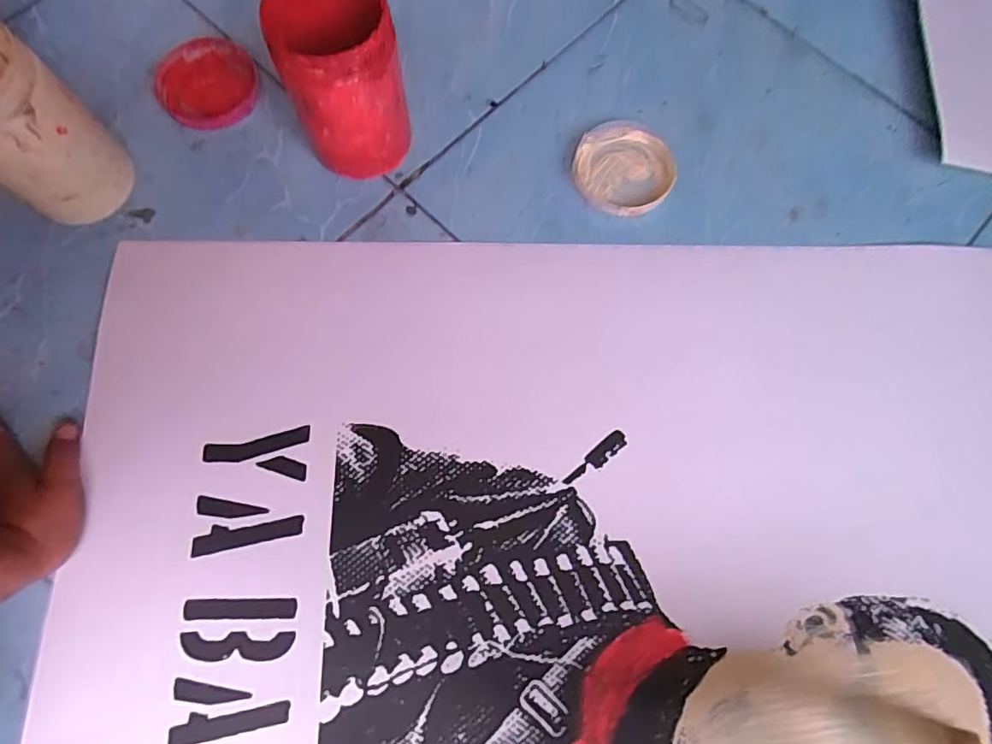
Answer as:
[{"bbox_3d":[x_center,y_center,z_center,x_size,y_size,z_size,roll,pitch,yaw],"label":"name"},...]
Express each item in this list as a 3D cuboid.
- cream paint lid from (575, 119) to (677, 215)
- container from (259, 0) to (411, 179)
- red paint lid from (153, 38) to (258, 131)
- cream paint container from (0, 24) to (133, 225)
[{"bbox_3d":[0.115,-0.185,0.487,0.087,0.010,0.095,0,75,-1],"label":"cream paint lid"},{"bbox_3d":[-0.122,-0.236,0.432,0.083,0.135,0.097,-15,76,-5],"label":"container"},{"bbox_3d":[-0.271,-0.272,0.505,0.090,0.015,0.090,0,75,-1],"label":"red paint lid"},{"bbox_3d":[-0.362,-0.185,0.414,0.099,0.136,0.082,39,78,9],"label":"cream paint container"}]

